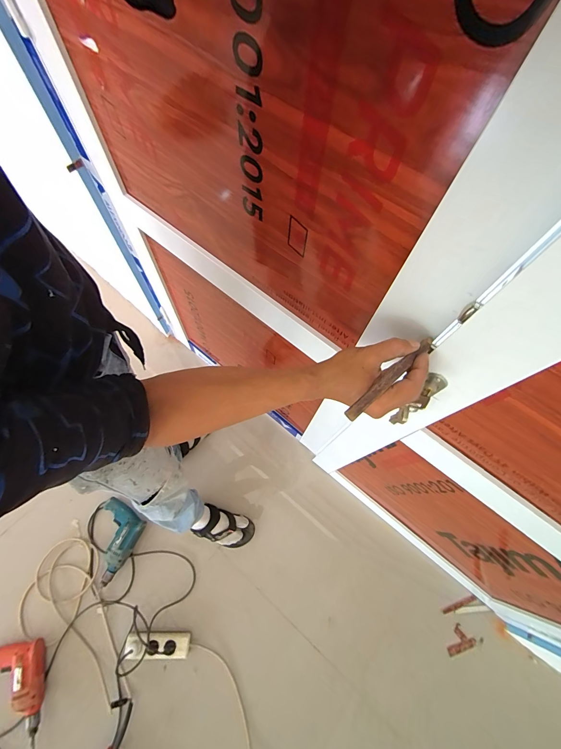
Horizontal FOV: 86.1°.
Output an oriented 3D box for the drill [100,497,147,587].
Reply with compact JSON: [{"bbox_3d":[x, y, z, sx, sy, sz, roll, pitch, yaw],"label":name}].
[{"bbox_3d":[-0.585,0.566,1.036,0.183,0.058,0.211,29,68,9],"label":"drill"}]

